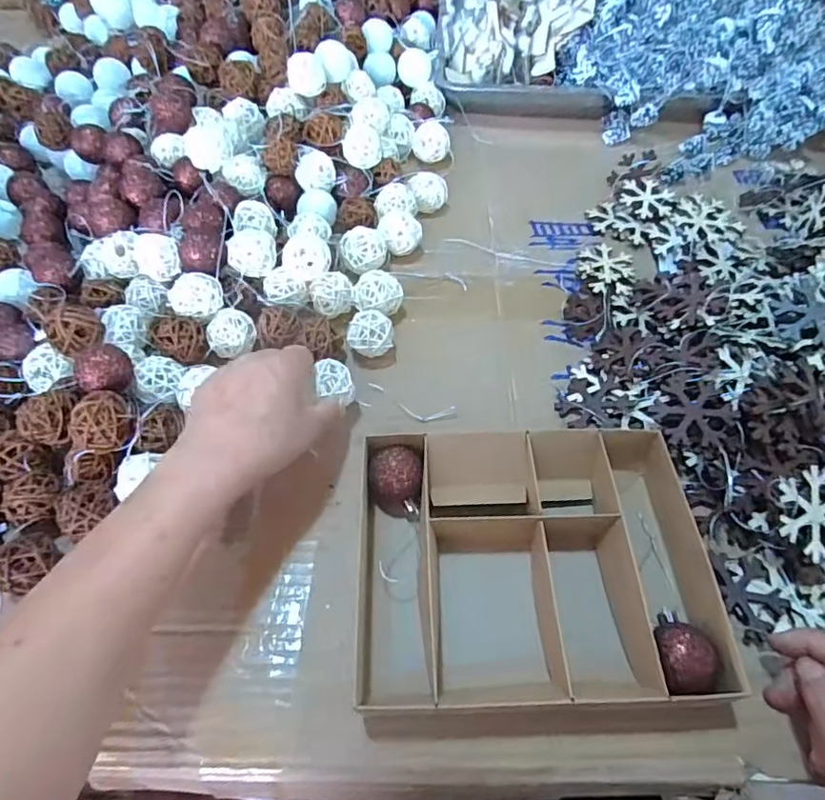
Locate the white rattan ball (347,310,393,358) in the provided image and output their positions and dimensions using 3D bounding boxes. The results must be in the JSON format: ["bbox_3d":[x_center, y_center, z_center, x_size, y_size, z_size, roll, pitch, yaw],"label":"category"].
[{"bbox_3d":[-0.035,-0.051,0.451,0.036,0.035,0.033,0,55,-1],"label":"white rattan ball"}]

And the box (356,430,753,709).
[{"bbox_3d":[0.072,0.098,0.342,0.204,0.039,0.159,0,55,-1],"label":"box"}]

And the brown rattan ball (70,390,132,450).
[{"bbox_3d":[-0.208,0.015,0.367,0.037,0.032,0.032,-37,63,-23],"label":"brown rattan ball"}]

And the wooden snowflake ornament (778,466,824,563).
[{"bbox_3d":[0.250,0.071,0.341,0.051,0.006,0.052,2,79,-9],"label":"wooden snowflake ornament"}]

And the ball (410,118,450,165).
[{"bbox_3d":[0.020,-0.285,0.604,0.041,0.034,0.037,6,56,4],"label":"ball"}]

